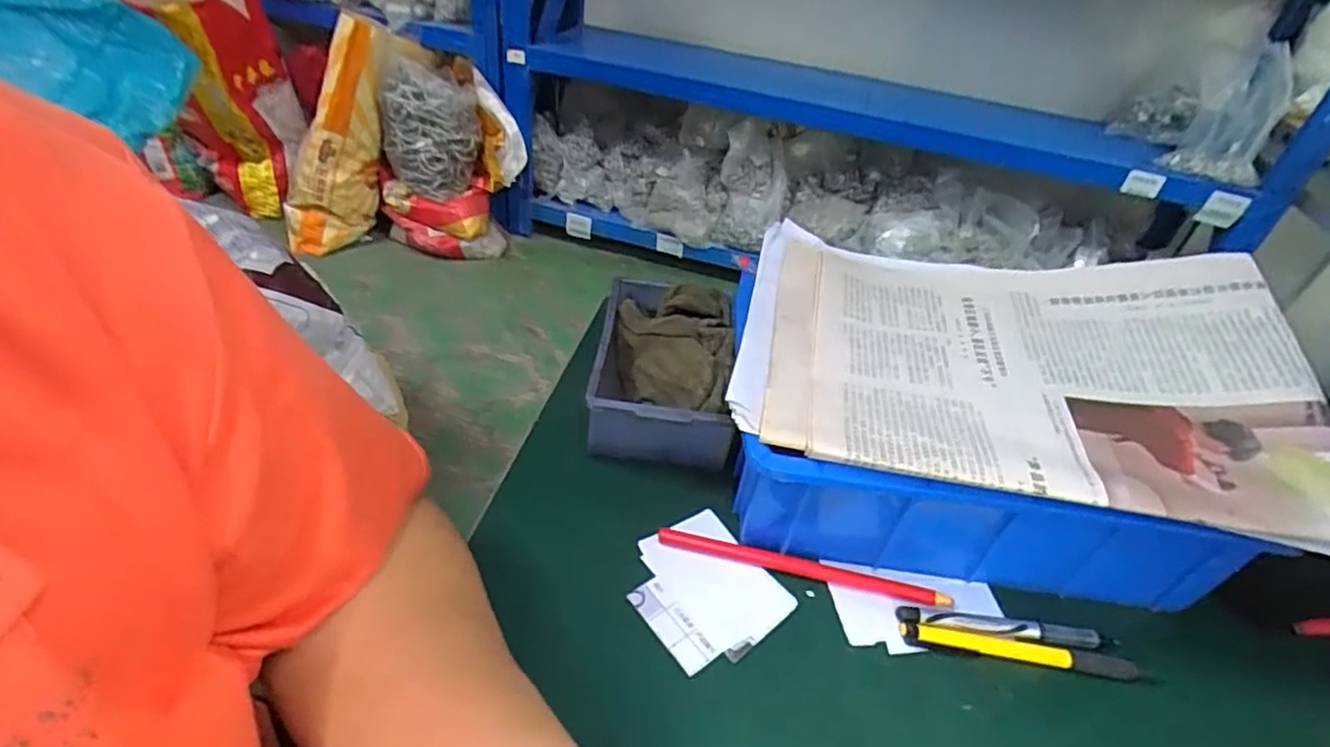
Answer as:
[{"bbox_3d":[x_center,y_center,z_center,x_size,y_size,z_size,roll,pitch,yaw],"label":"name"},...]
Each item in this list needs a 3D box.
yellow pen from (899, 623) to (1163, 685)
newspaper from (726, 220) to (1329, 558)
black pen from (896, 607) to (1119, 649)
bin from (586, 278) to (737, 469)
[{"bbox_3d":[0.194,0.151,0.351,0.132,0.007,0.012,9,39,1],"label":"yellow pen"},{"bbox_3d":[0.200,-0.026,0.385,0.296,0.056,0.229,13,39,7],"label":"newspaper"},{"bbox_3d":[0.188,0.141,0.360,0.119,0.008,0.012,7,39,-1],"label":"black pen"},{"bbox_3d":[-0.003,-0.007,0.461,0.092,0.065,0.163,7,39,-1],"label":"bin"}]

